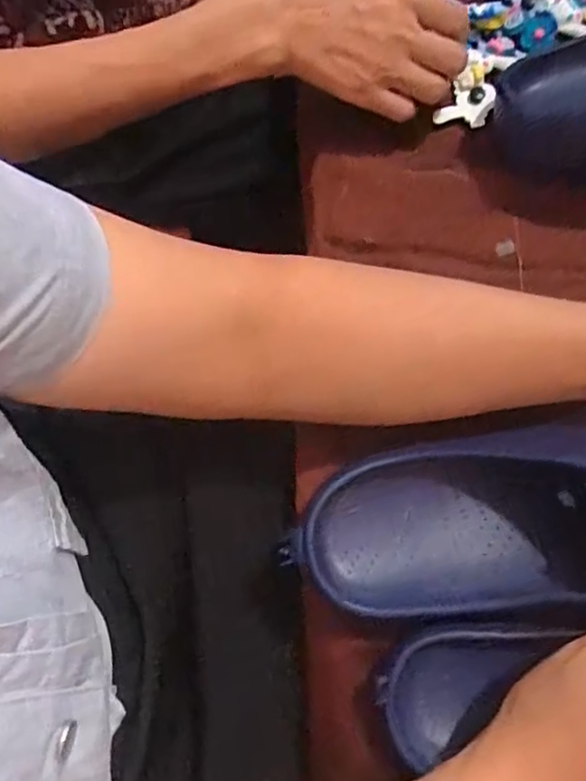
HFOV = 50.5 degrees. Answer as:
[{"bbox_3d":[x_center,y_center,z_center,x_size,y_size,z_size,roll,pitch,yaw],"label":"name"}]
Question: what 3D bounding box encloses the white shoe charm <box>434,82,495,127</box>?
[{"bbox_3d":[0.118,-0.198,0.428,0.038,0.006,0.031,10,78,1],"label":"white shoe charm"}]

